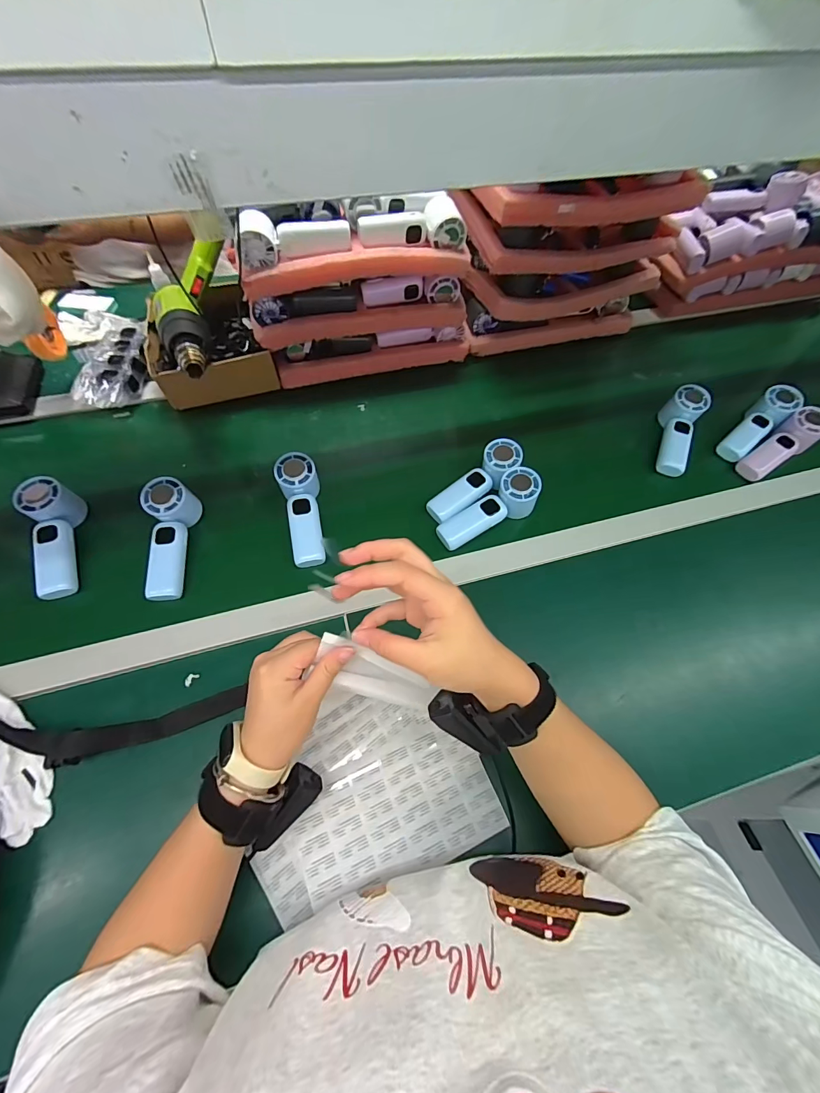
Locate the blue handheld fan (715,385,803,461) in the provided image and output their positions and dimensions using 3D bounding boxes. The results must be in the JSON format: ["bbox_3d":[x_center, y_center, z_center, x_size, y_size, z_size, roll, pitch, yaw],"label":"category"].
[{"bbox_3d":[0.567,-0.198,0.659,0.156,0.043,0.054,-43,70,-4],"label":"blue handheld fan"}]

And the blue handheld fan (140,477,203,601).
[{"bbox_3d":[-0.311,-0.007,0.525,0.052,0.057,0.157,-3,76,-4],"label":"blue handheld fan"}]

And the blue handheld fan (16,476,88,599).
[{"bbox_3d":[-0.455,-0.008,0.519,0.054,0.055,0.158,-14,76,-10],"label":"blue handheld fan"}]

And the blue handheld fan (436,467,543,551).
[{"bbox_3d":[0.110,-0.048,0.563,0.155,0.041,0.052,-32,66,-3],"label":"blue handheld fan"}]

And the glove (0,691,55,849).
[{"bbox_3d":[-0.422,0.215,0.415,0.171,0.025,0.066,34,65,15],"label":"glove"}]

